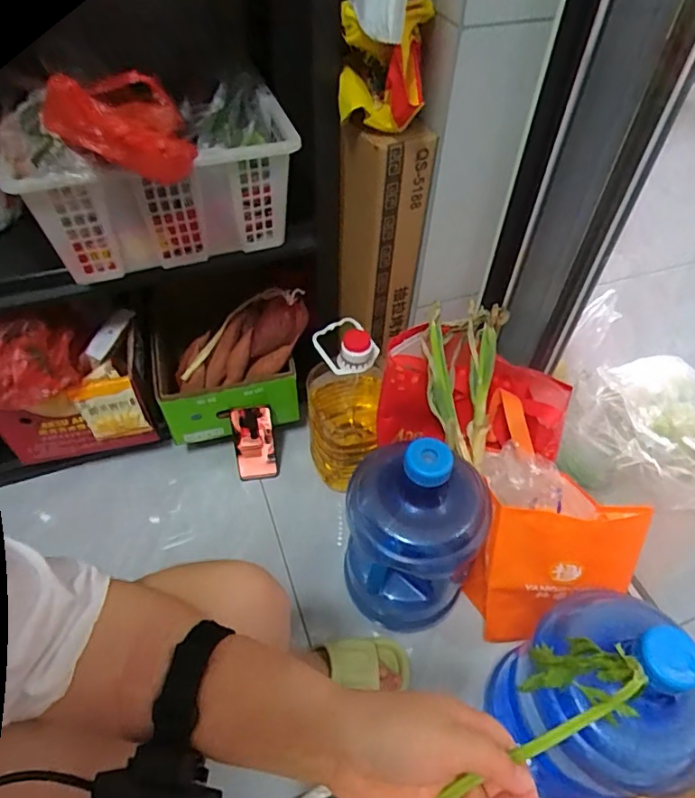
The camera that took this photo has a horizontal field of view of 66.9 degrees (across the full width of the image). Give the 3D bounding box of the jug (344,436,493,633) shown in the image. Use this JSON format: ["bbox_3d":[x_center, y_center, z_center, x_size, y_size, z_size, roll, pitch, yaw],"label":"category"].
[{"bbox_3d":[0.090,0.191,0.762,0.191,0.357,0.163,23,53,17],"label":"jug"}]

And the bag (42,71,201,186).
[{"bbox_3d":[-0.213,-0.253,0.494,0.118,0.092,0.100,-17,53,-15],"label":"bag"}]

